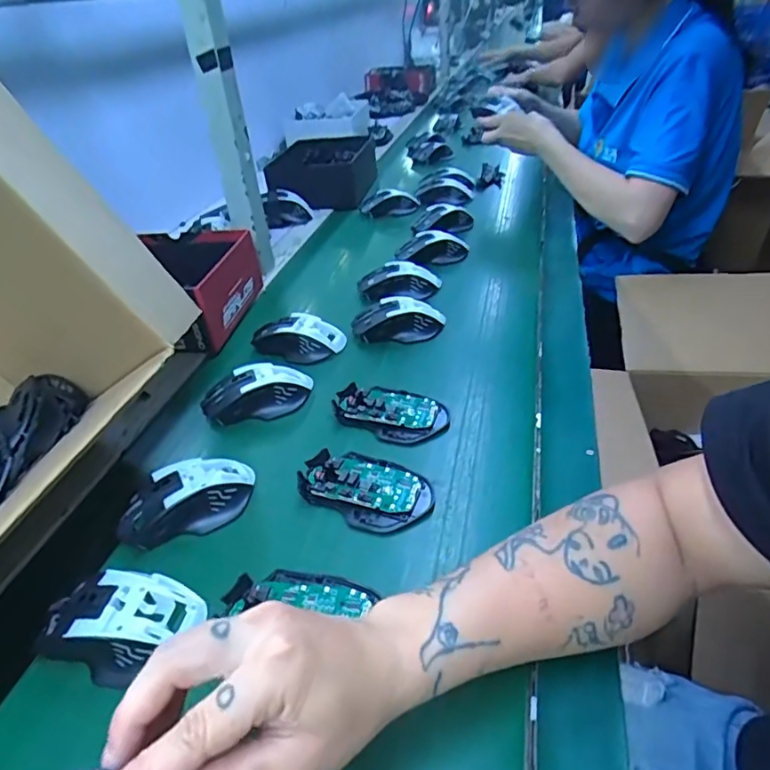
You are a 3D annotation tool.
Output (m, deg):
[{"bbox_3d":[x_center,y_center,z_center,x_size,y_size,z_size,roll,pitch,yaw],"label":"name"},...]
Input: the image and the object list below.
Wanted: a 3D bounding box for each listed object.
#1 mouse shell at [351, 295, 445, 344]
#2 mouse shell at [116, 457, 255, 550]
[{"bbox_3d":[0.016,-0.085,0.680,0.112,0.033,0.052,-1,34,5],"label":"mouse shell"},{"bbox_3d":[-0.170,0.097,0.467,0.117,0.040,0.059,-21,38,-23],"label":"mouse shell"}]

